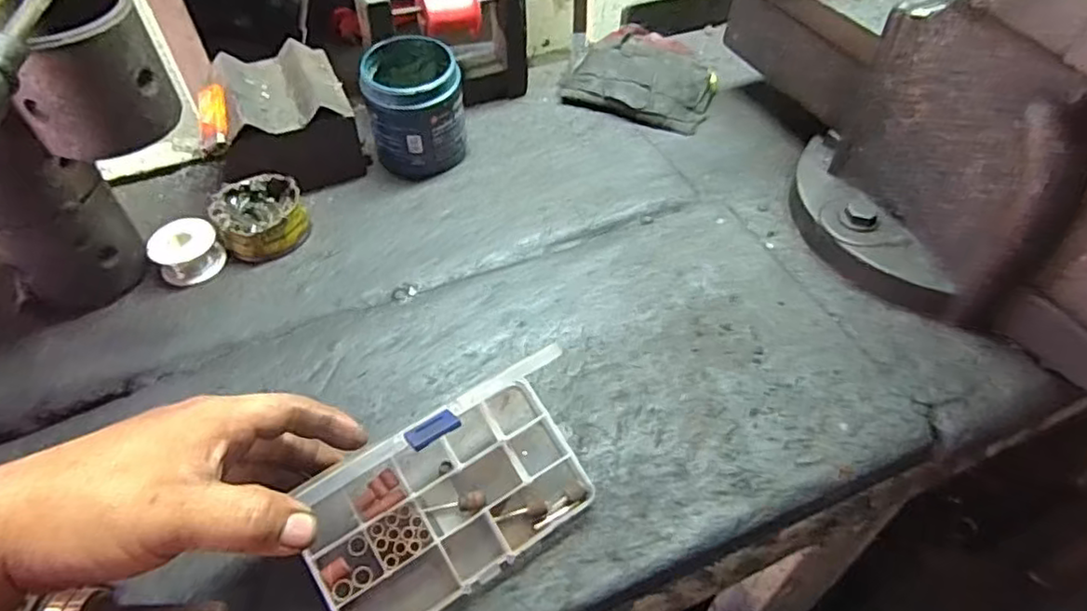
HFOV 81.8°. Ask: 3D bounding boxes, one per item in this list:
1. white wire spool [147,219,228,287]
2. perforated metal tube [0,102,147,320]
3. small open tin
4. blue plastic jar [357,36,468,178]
[{"bbox_3d":[-0.309,-0.048,0.544,0.053,0.031,0.044,-31,56,-23],"label":"white wire spool"},{"bbox_3d":[-0.390,-0.104,0.467,0.098,0.242,0.099,0,50,0],"label":"perforated metal tube"},{"bbox_3d":[-0.253,-0.080,0.567,0.076,0.041,0.073,0,50,0],"label":"small open tin"},{"bbox_3d":[-0.126,-0.196,0.619,0.087,0.112,0.095,-10,51,-8],"label":"blue plastic jar"}]

